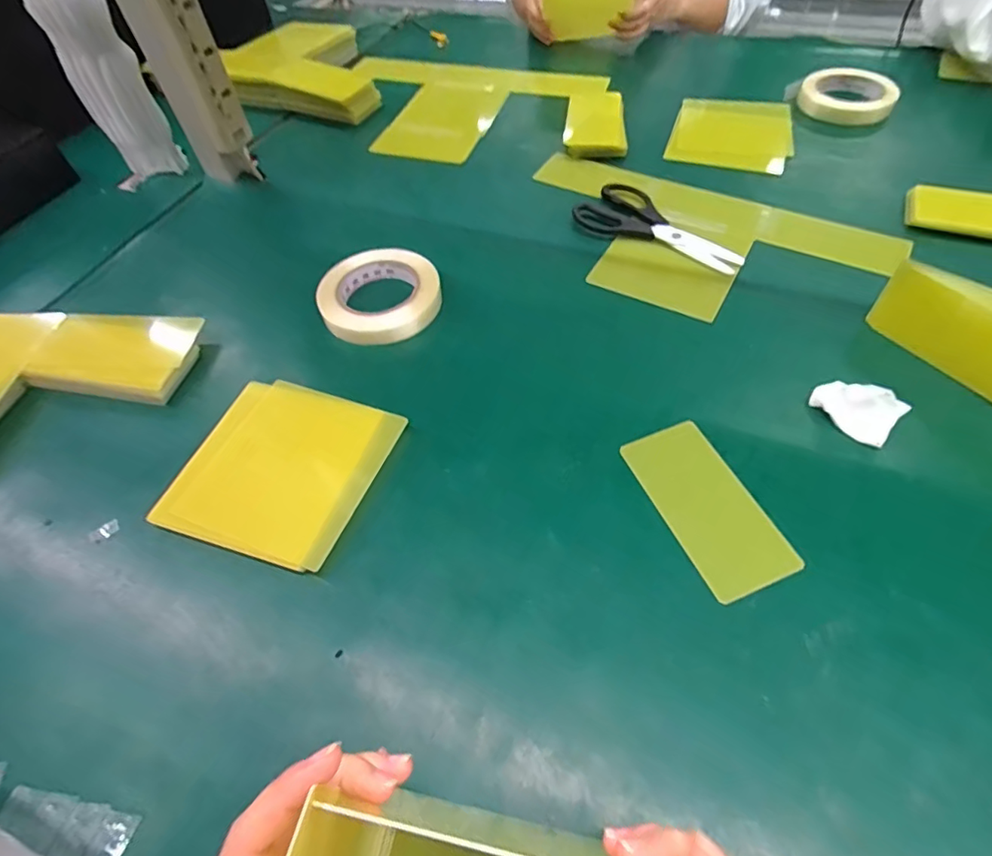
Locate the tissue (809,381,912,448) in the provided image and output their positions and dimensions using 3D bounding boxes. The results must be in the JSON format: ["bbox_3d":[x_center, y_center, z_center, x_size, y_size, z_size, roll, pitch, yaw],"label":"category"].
[{"bbox_3d":[0.286,-0.018,0.415,0.026,0.034,0.060,-33,60,-17],"label":"tissue"}]

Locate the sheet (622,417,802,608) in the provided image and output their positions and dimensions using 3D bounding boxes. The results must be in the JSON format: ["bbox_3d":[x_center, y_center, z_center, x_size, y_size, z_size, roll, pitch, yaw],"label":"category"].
[{"bbox_3d":[0.156,0.056,0.394,0.067,0.006,0.135,-23,56,-6],"label":"sheet"}]

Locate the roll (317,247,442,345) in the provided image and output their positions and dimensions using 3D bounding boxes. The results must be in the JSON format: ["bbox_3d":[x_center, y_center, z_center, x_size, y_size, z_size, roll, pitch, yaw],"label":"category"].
[{"bbox_3d":[-0.117,-0.139,0.530,0.116,0.028,0.116,-2,55,3],"label":"roll"}]

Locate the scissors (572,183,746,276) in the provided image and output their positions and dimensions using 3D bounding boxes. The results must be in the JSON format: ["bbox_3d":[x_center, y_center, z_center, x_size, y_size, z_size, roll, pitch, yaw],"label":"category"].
[{"bbox_3d":[0.184,-0.226,0.581,0.186,0.012,0.091,27,61,20],"label":"scissors"}]

